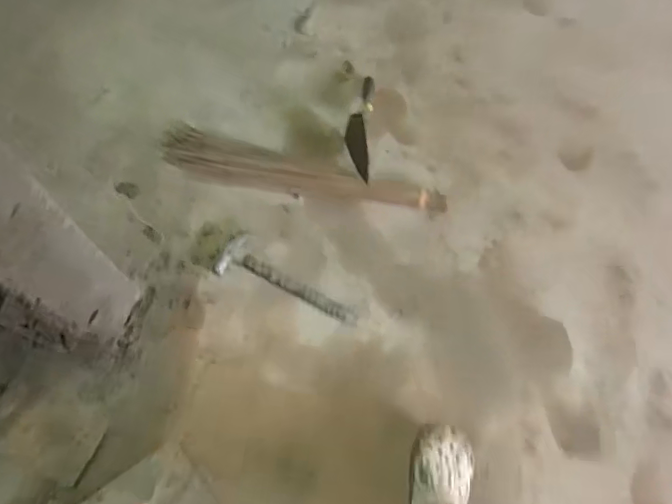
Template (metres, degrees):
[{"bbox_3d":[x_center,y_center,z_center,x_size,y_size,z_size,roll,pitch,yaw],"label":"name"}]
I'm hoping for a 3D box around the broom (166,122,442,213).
[{"bbox_3d":[-0.077,-0.191,1.373,0.680,0.079,0.129,11,68,2],"label":"broom"}]

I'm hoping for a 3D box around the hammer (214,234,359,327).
[{"bbox_3d":[-0.103,0.071,1.279,0.327,0.025,0.092,26,72,7],"label":"hammer"}]

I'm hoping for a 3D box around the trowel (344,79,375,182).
[{"bbox_3d":[0.058,-0.318,1.423,0.066,0.100,0.314,5,58,0],"label":"trowel"}]

